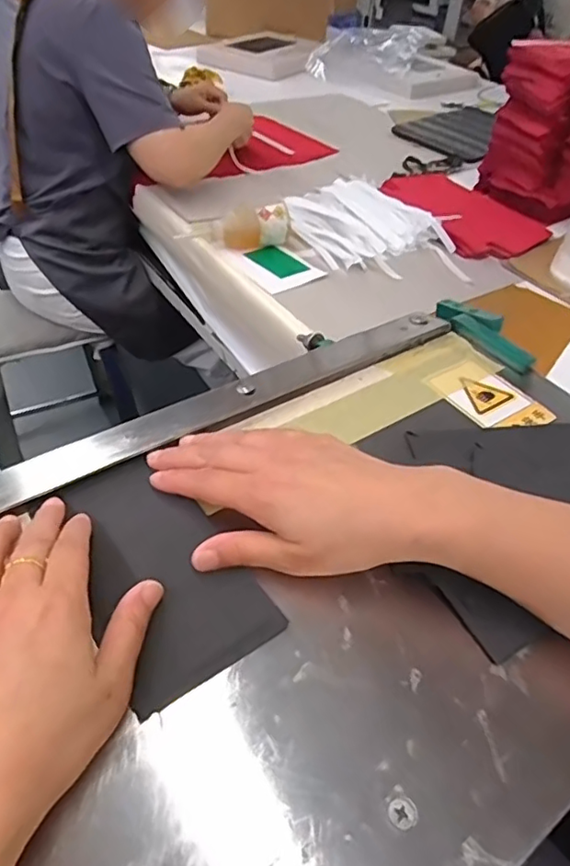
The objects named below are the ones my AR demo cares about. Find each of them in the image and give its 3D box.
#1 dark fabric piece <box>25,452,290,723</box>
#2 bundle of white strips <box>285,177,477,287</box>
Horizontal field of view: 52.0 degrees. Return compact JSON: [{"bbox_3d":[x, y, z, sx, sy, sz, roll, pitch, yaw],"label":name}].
[{"bbox_3d":[-0.074,0.071,0.324,0.081,0.006,0.144,-24,54,-27],"label":"dark fabric piece"},{"bbox_3d":[0.132,-0.330,0.913,0.210,0.032,0.298,-15,47,-20],"label":"bundle of white strips"}]

